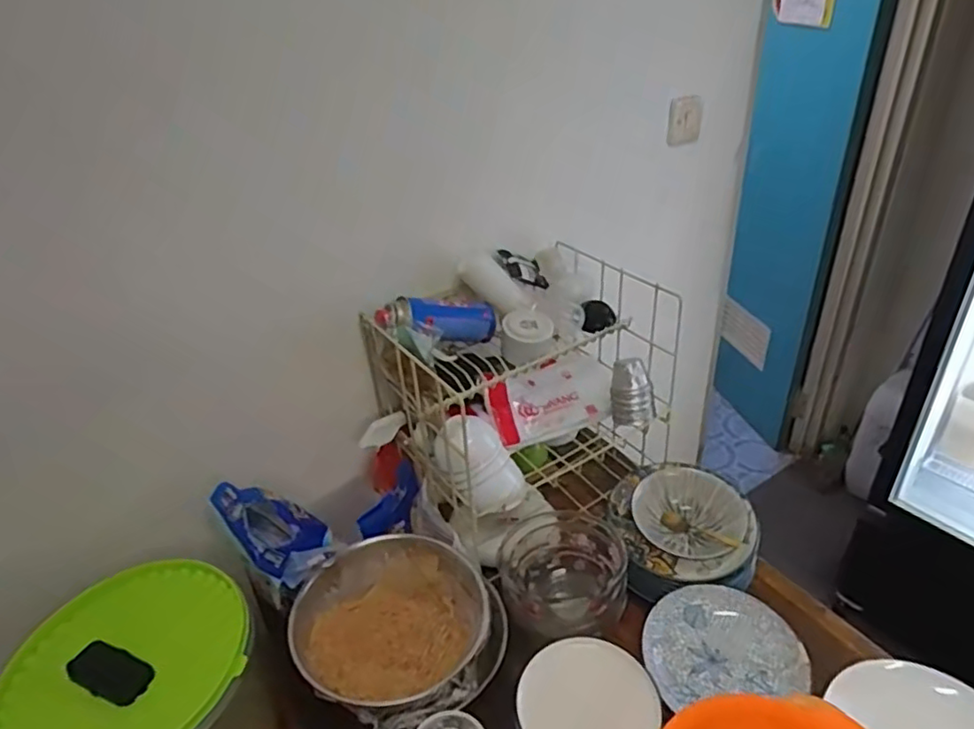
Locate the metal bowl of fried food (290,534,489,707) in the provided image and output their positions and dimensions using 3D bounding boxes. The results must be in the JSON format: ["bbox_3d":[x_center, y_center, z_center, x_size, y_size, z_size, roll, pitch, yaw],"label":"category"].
[{"bbox_3d":[-0.124,0.341,0.824,0.238,0.090,0.237,-4,33,2],"label":"metal bowl of fried food"}]

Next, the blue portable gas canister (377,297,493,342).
[{"bbox_3d":[-0.074,-0.070,0.988,0.198,0.066,0.078,4,23,-38],"label":"blue portable gas canister"}]

